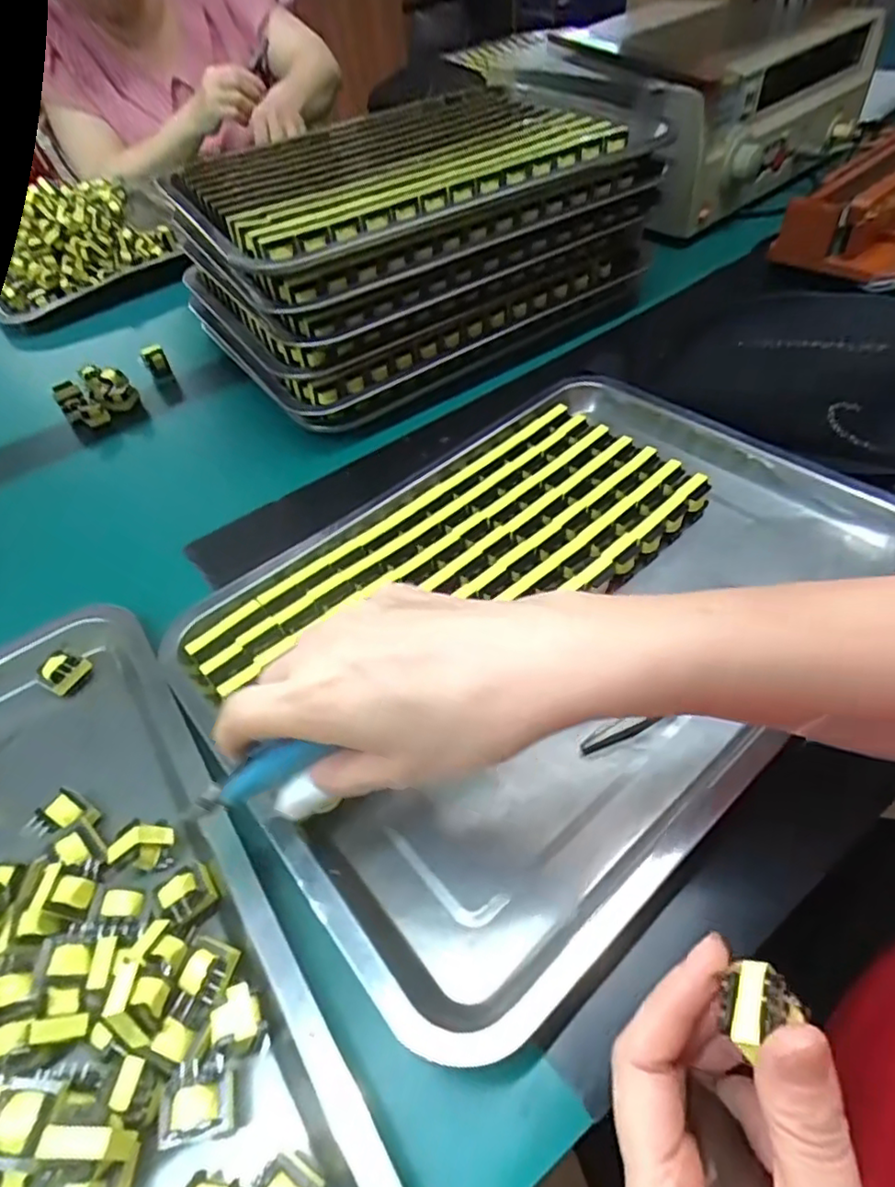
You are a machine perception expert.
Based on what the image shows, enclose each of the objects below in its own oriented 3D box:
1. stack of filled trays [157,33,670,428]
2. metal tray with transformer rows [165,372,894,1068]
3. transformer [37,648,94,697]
[{"bbox_3d":[0.004,-0.353,0.589,0.457,0.130,0.256,-30,53,-17],"label":"stack of filled trays"},{"bbox_3d":[0.048,-0.013,0.377,0.399,0.028,0.323,-37,55,-21],"label":"metal tray with transformer rows"},{"bbox_3d":[-0.234,0.048,0.382,0.019,0.018,0.024,19,55,22],"label":"transformer"}]

